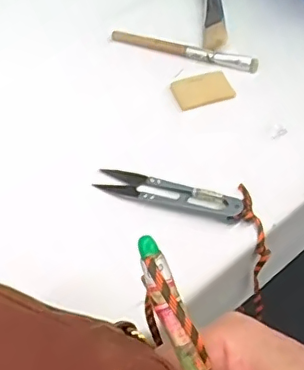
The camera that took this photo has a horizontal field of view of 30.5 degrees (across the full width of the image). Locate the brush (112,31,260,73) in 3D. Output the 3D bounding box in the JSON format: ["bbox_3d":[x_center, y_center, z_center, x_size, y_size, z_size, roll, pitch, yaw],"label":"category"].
[{"bbox_3d":[0.027,-0.116,0.479,0.130,0.011,0.010,15,53,11],"label":"brush"}]

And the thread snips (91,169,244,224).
[{"bbox_3d":[0.011,0.006,0.382,0.101,0.012,0.023,17,53,13],"label":"thread snips"}]

